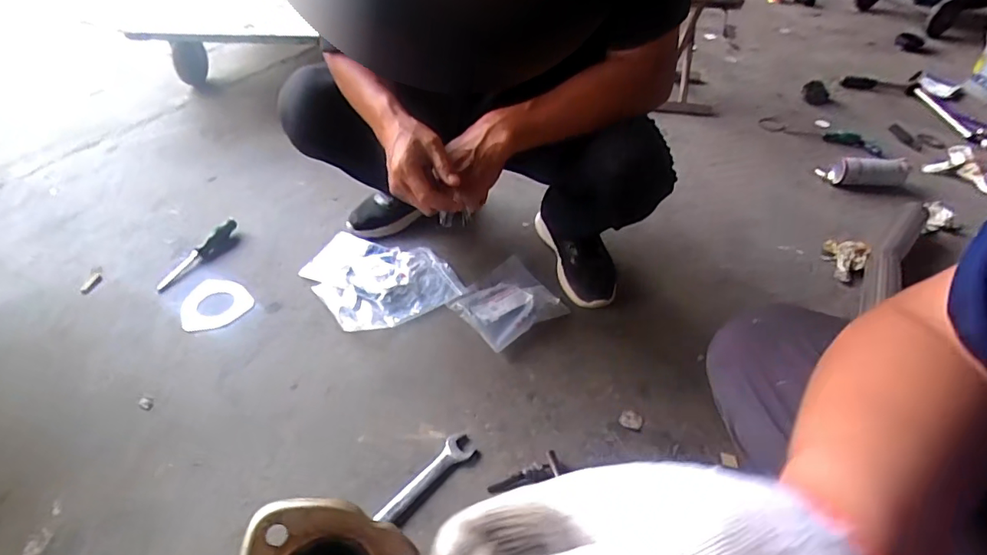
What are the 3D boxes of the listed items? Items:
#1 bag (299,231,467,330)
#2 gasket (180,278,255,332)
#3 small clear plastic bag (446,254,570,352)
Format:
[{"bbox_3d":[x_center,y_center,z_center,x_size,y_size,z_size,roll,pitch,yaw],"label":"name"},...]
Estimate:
[{"bbox_3d":[-0.215,-0.013,0.988,0.221,0.017,0.268,-29,53,-28],"label":"bag"},{"bbox_3d":[-0.486,0.045,0.933,0.114,0.010,0.106,-15,55,-27],"label":"gasket"},{"bbox_3d":[0.025,0.037,0.939,0.172,0.027,0.159,-29,53,-28],"label":"small clear plastic bag"}]

